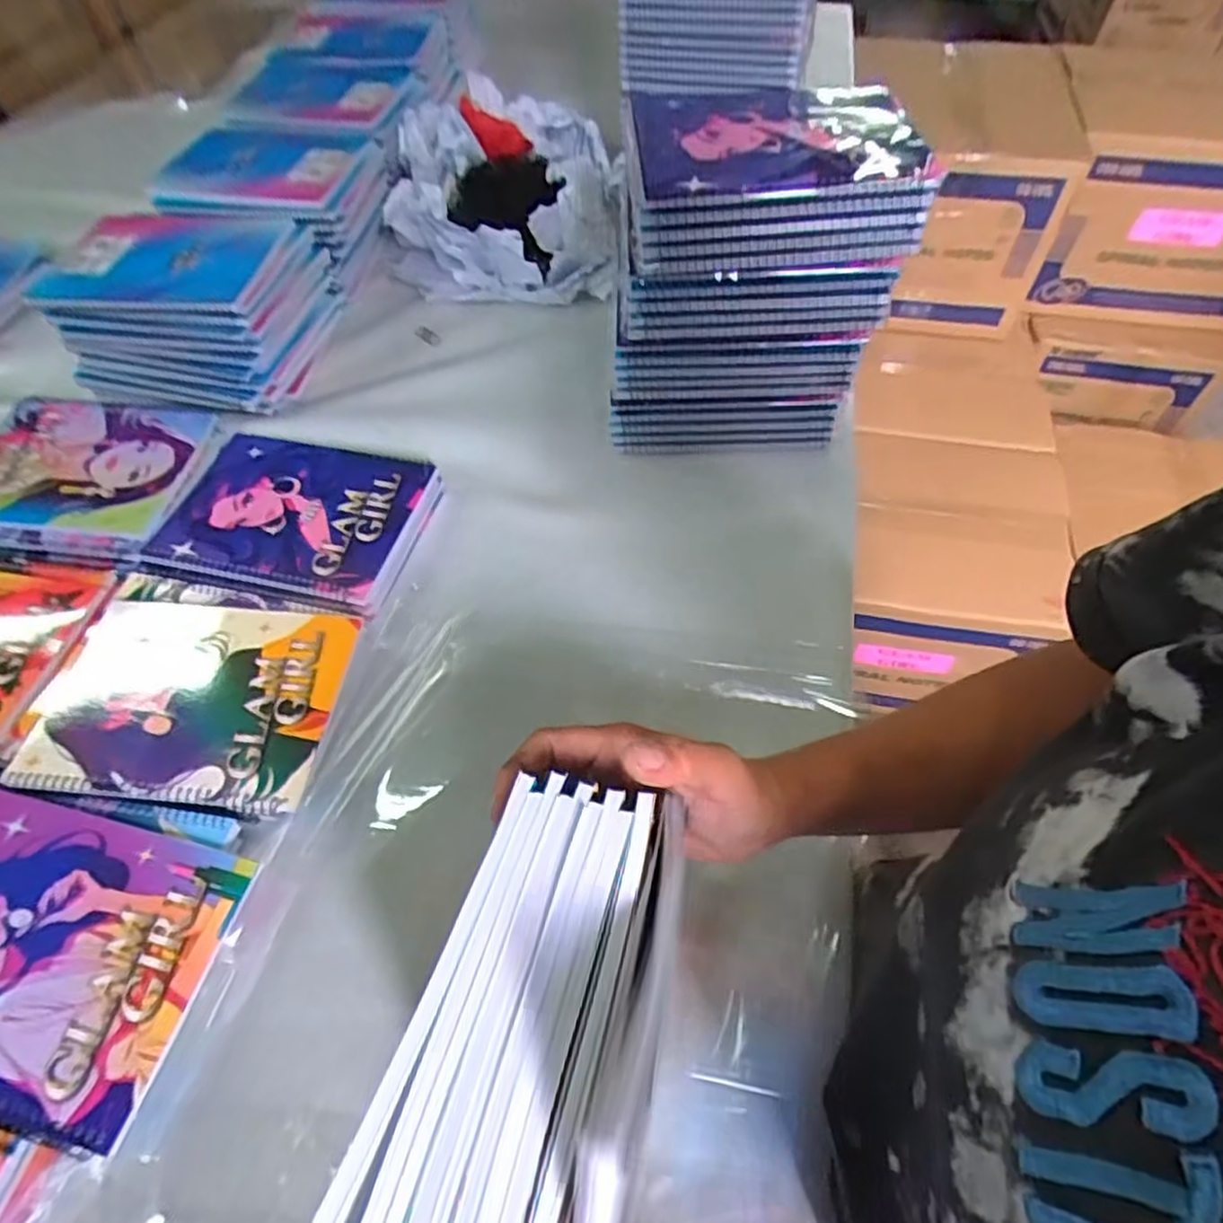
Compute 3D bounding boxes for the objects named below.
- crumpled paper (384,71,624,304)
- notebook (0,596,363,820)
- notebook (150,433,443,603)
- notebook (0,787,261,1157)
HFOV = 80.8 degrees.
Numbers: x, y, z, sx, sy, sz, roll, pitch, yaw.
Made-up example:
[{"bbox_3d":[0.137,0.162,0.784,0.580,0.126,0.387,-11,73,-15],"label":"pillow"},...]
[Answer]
[{"bbox_3d":[-0.112,-0.478,0.824,0.278,0.105,0.282,5,56,4],"label":"crumpled paper"},{"bbox_3d":[-0.292,0.059,0.501,0.200,0.017,0.150,6,56,4],"label":"notebook"},{"bbox_3d":[-0.264,-0.083,0.597,0.215,0.022,0.154,12,57,8],"label":"notebook"},{"bbox_3d":[-0.324,0.190,0.407,0.197,0.017,0.146,11,57,8],"label":"notebook"}]

